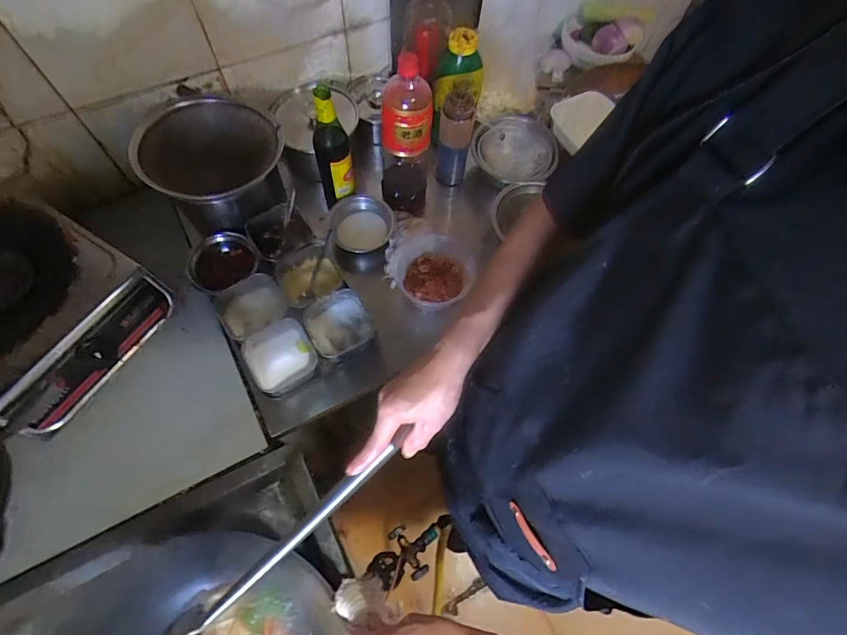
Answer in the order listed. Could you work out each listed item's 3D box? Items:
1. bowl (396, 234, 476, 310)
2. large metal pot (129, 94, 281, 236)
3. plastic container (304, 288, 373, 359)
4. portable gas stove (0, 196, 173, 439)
[{"bbox_3d":[0.022,-0.075,0.811,0.138,0.070,0.139,1,66,-3],"label":"bowl"},{"bbox_3d":[-0.408,-0.302,0.861,0.236,0.160,0.211,31,68,10],"label":"large metal pot"},{"bbox_3d":[-0.142,0.013,0.730,0.102,0.054,0.102,-21,69,-12],"label":"plastic container"},{"bbox_3d":[-0.610,-0.021,0.670,0.339,0.106,0.295,31,68,10],"label":"portable gas stove"}]

